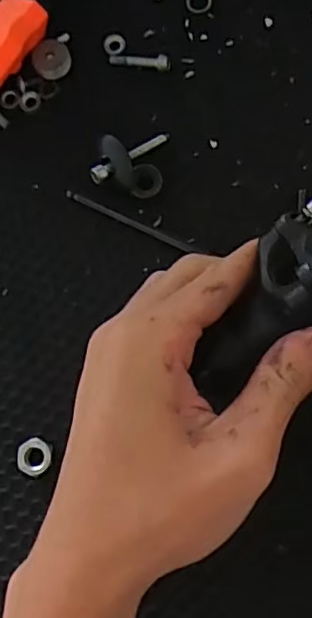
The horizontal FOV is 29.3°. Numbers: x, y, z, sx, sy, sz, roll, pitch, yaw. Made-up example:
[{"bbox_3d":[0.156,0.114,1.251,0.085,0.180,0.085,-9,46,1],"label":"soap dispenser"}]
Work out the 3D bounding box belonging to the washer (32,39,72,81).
[{"bbox_3d":[-0.058,-0.139,0.331,0.021,0.005,0.022,-1,80,6],"label":"washer"}]

